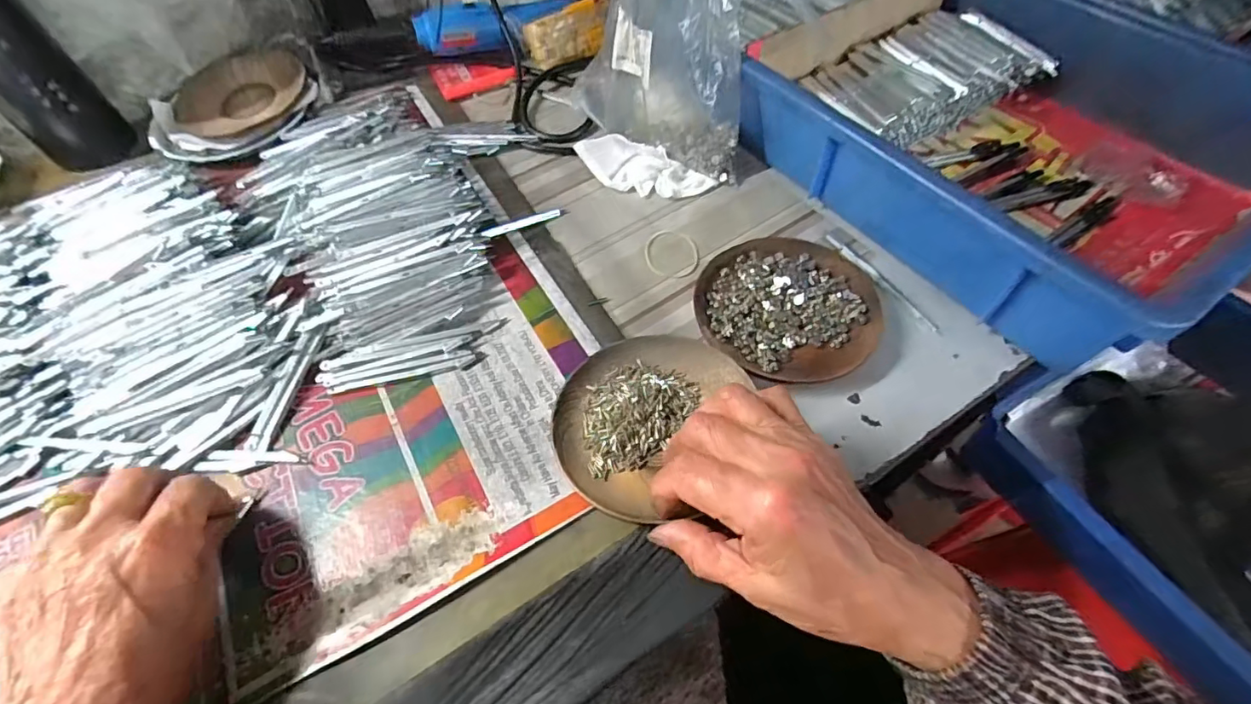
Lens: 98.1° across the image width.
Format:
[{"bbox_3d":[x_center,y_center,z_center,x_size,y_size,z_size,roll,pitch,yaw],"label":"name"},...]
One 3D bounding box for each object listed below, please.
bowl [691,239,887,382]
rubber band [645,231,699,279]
[{"bbox_3d":[0.104,-0.029,0.358,0.113,0.019,0.111,0,58,0],"label":"bowl"},{"bbox_3d":[0.035,-0.073,0.402,0.040,0.004,0.050,8,54,8],"label":"rubber band"}]

